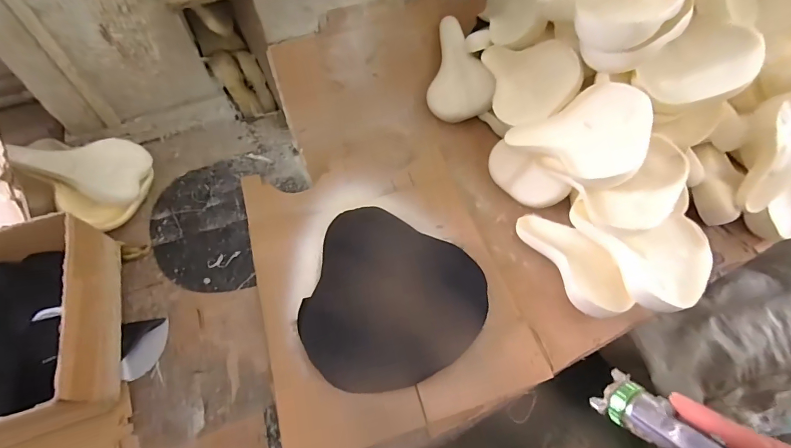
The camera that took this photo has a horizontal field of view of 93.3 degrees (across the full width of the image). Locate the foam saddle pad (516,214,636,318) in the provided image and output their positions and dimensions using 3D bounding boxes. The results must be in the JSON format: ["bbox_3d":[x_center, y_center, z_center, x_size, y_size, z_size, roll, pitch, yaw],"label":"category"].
[{"bbox_3d":[0.360,0.073,0.763,0.102,0.065,0.254,-23,60,-13],"label":"foam saddle pad"}]

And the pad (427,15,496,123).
[{"bbox_3d":[0.144,-0.388,0.974,0.172,0.054,0.254,-29,82,27],"label":"pad"}]

